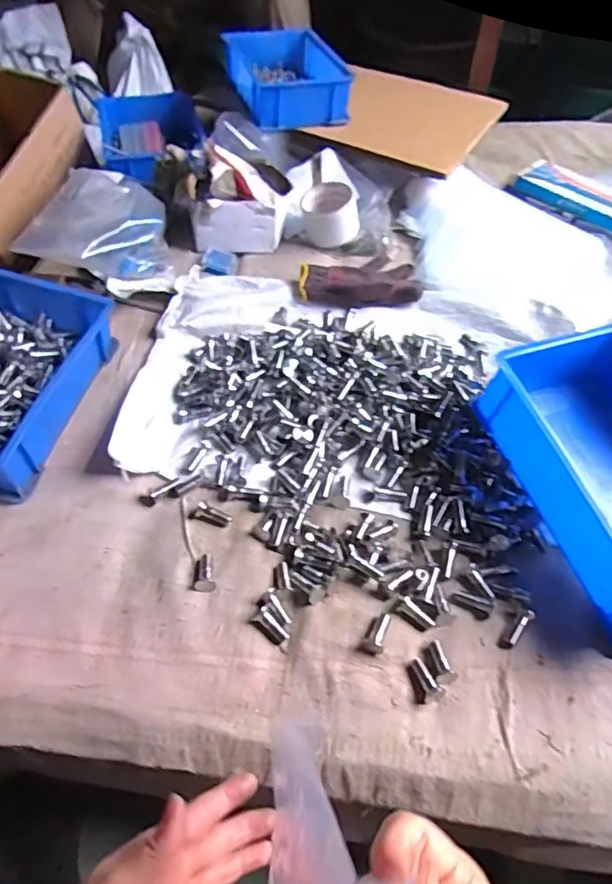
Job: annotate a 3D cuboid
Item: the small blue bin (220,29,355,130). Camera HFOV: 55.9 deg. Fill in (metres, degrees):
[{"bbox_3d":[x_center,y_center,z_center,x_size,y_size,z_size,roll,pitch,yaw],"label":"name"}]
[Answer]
[{"bbox_3d":[-0.033,-0.652,1.027,0.179,0.068,0.255,-11,52,-12],"label":"small blue bin"}]

